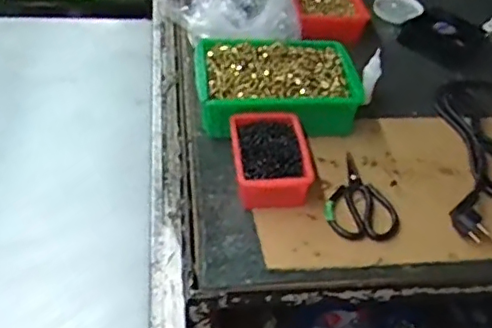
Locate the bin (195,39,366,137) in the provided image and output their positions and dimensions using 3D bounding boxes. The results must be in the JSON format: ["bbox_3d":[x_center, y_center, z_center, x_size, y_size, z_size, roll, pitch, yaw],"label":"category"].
[{"bbox_3d":[0.048,-0.127,0.953,0.254,0.070,0.200,-1,44,-8],"label":"bin"}]

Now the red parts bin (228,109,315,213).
[{"bbox_3d":[0.032,-0.006,0.815,0.108,0.048,0.149,-1,44,-8],"label":"red parts bin"}]

